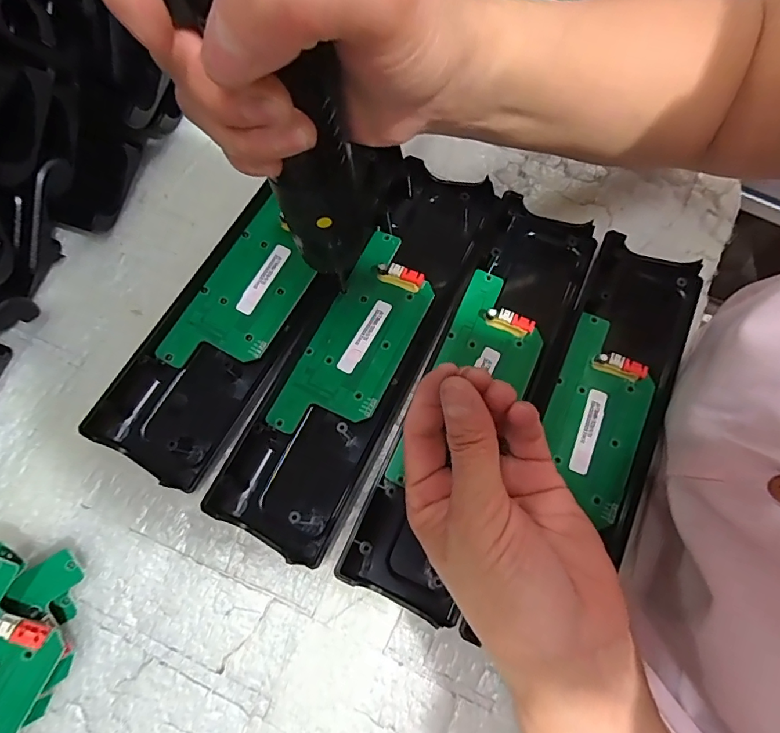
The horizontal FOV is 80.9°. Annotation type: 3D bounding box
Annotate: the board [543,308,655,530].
[{"bbox_3d":[0.119,0.026,0.261,0.054,0.008,0.107,26,76,5],"label":"board"}]

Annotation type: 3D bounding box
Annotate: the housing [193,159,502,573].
[{"bbox_3d":[-0.016,-0.018,0.272,0.069,0.019,0.245,25,76,5],"label":"housing"}]

